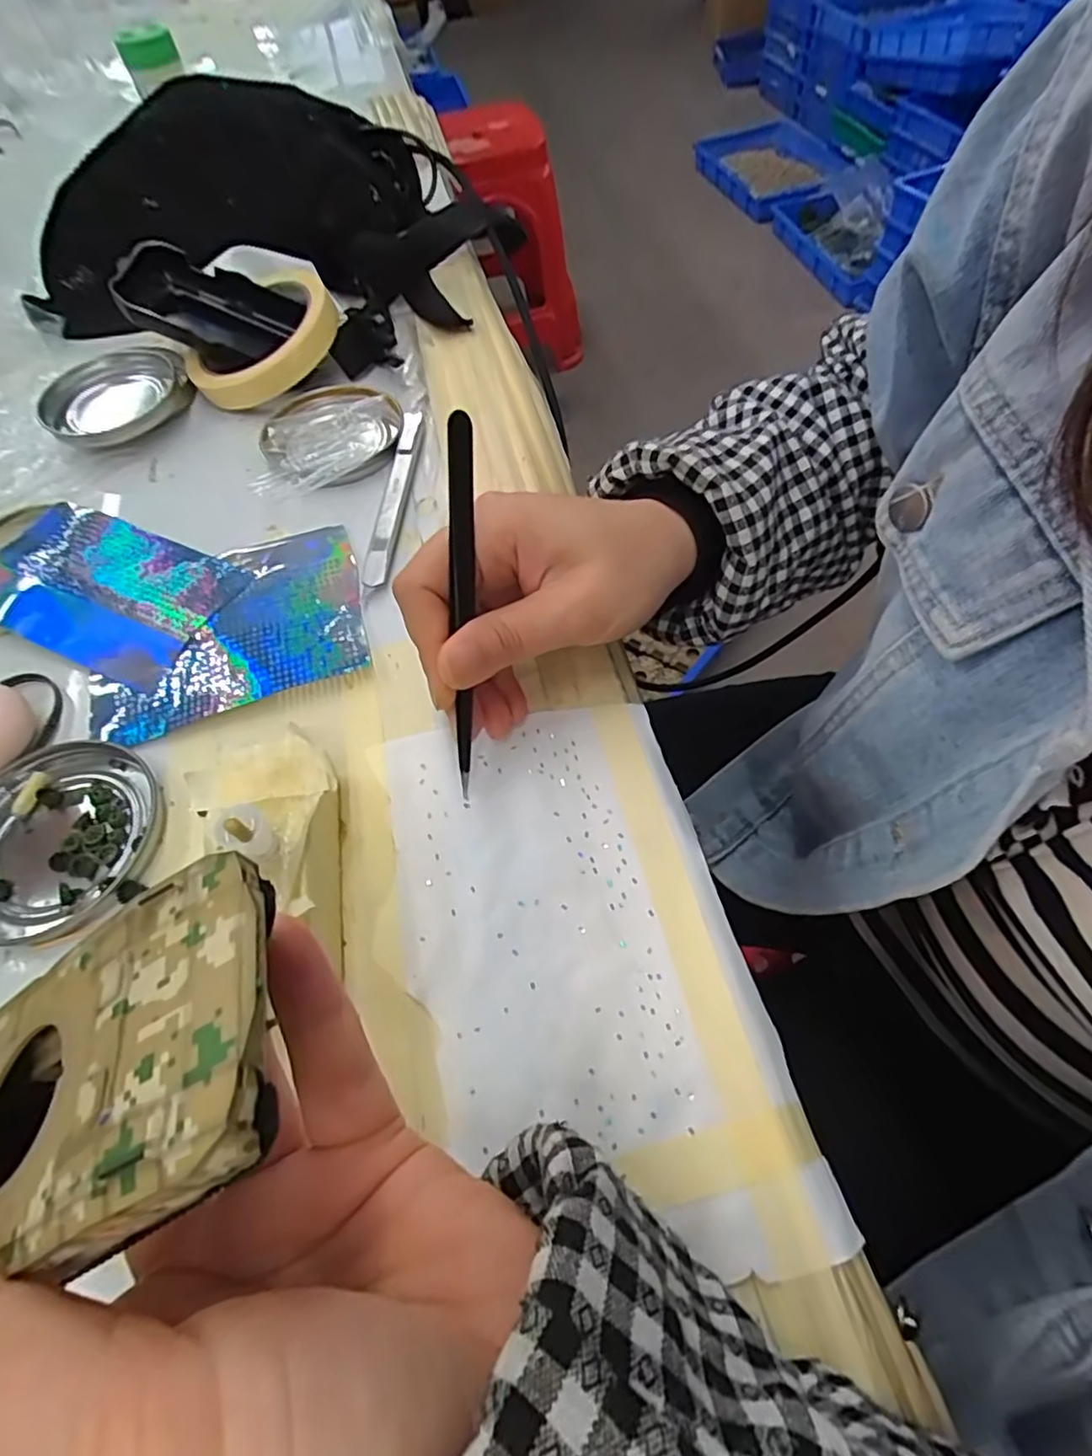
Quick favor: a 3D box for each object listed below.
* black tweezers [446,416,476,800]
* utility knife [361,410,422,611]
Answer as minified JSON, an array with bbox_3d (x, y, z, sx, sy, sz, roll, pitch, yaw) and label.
[{"bbox_3d":[-0.030,-0.039,0.228,0.008,0.133,0.007,3,18,5],"label":"black tweezers"},{"bbox_3d":[-0.079,-0.119,0.332,0.011,0.008,0.137,1,59,4],"label":"utility knife"}]

